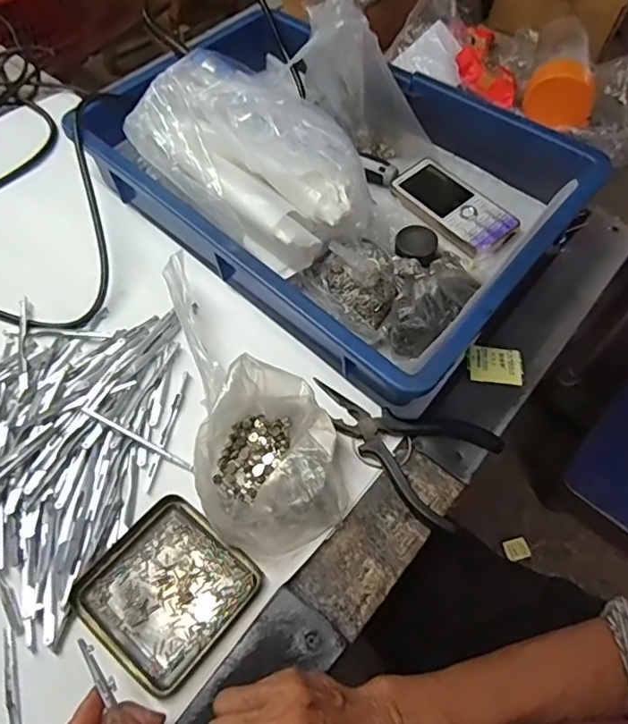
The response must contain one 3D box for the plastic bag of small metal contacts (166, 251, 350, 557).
[{"bbox_3d":[-0.044,0.020,0.417,0.099,0.062,0.233,-11,60,-8],"label":"plastic bag of small metal contacts"}]

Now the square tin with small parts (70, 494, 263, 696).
[{"bbox_3d":[-0.099,0.151,0.369,0.096,0.009,0.094,36,65,19],"label":"square tin with small parts"}]

